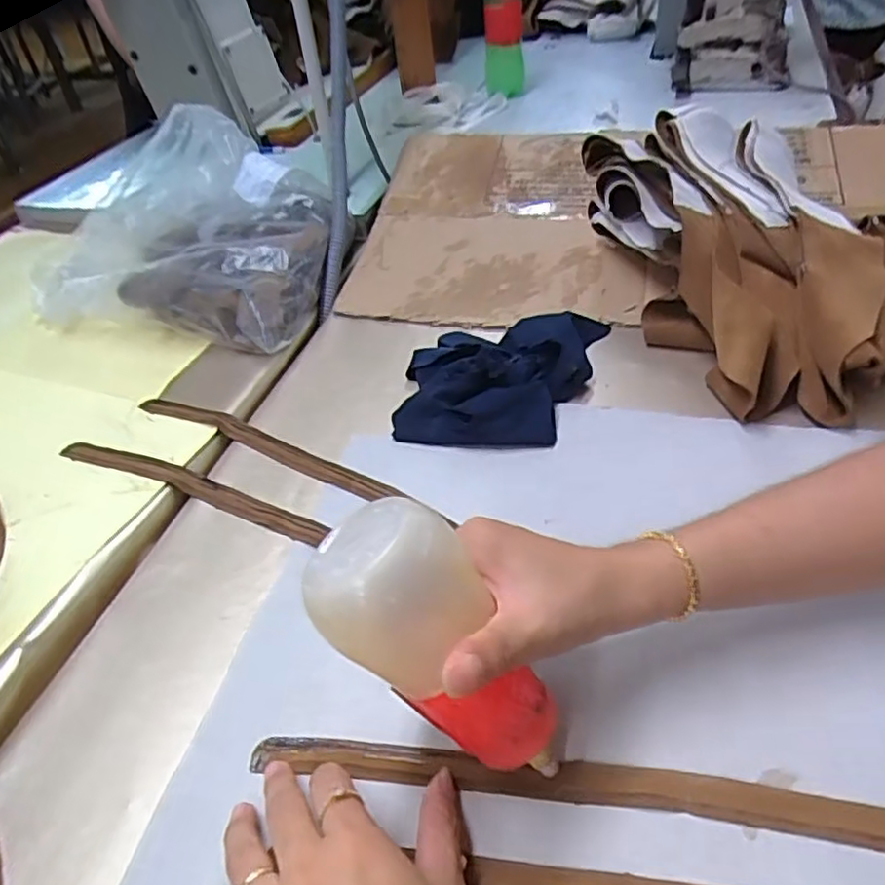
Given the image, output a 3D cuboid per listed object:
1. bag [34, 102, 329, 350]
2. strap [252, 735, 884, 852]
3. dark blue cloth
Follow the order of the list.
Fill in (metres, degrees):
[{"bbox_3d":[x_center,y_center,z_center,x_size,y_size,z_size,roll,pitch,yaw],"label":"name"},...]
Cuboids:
[{"bbox_3d":[-0.272,-0.233,0.709,0.336,0.124,0.274,9,45,17],"label":"bag"},{"bbox_3d":[0.063,0.164,0.321,0.320,0.004,0.022,2,44,11],"label":"strap"},{"bbox_3d":[0.045,-0.063,0.545,0.147,0.042,0.162,6,45,15],"label":"dark blue cloth"}]

